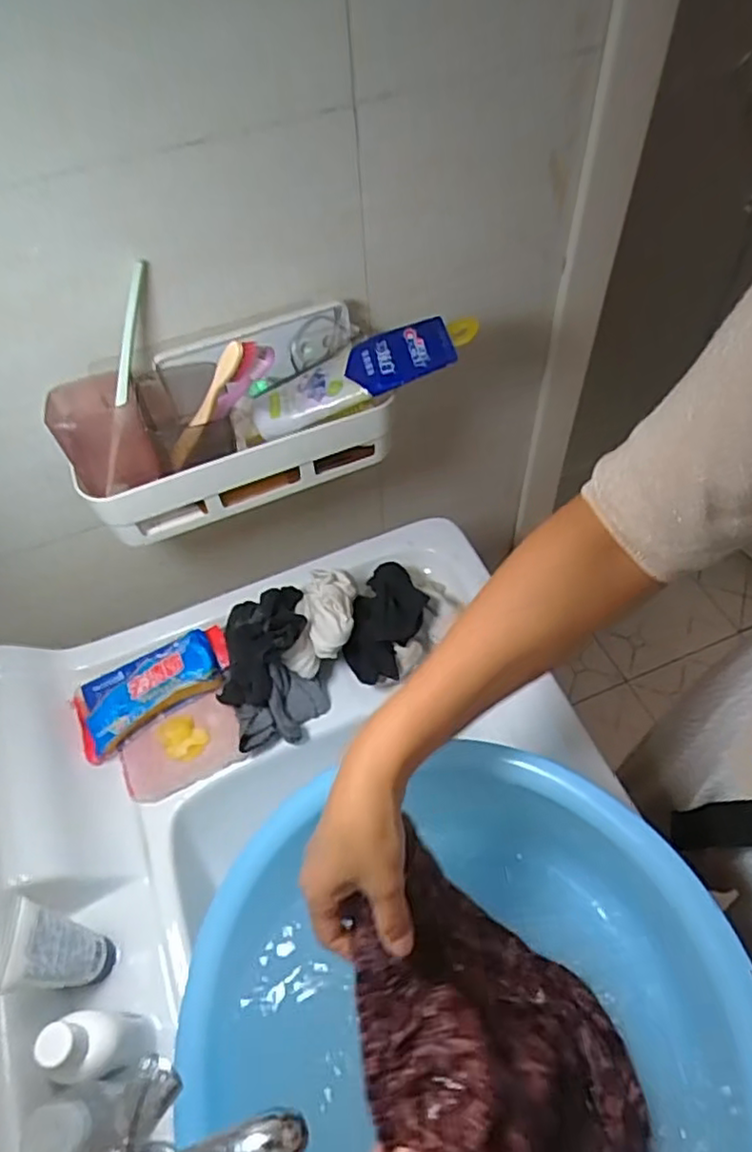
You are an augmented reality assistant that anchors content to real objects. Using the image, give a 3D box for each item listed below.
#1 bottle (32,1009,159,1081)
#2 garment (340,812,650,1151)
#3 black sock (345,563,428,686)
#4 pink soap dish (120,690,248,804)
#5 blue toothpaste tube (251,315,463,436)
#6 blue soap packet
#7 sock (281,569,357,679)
[{"bbox_3d":[-0.178,0.302,0.431,0.036,0.103,0.037,-7,55,-1],"label":"bottle"},{"bbox_3d":[0.077,0.297,0.416,0.190,0.112,0.196,6,56,8],"label":"garment"},{"bbox_3d":[0.011,0.036,0.612,0.061,0.040,0.113,12,57,12],"label":"black sock"},{"bbox_3d":[-0.173,0.151,0.593,0.105,0.017,0.066,-24,57,-13],"label":"pink soap dish"},{"bbox_3d":[-0.022,-0.159,0.524,0.163,0.022,0.059,-21,55,9],"label":"blue toothpaste tube"},{"bbox_3d":[-0.201,0.097,0.601,0.145,0.024,0.066,-31,59,-17],"label":"blue soap packet"},{"bbox_3d":[-0.048,0.039,0.602,0.060,0.056,0.093,4,55,7],"label":"sock"}]

